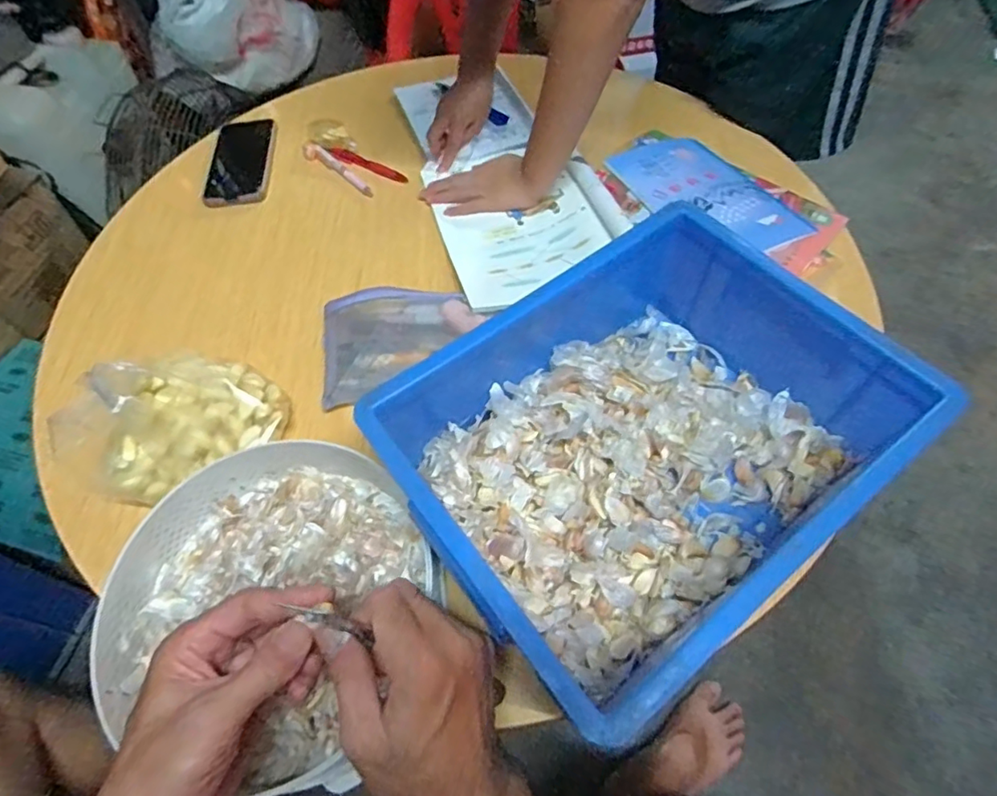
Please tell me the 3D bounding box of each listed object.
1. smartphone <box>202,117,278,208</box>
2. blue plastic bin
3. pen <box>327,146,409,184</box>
[{"bbox_3d":[-0.336,-0.310,0.738,0.078,0.009,0.156,-3,61,-7],"label":"smartphone"},{"bbox_3d":[0.110,0.032,0.438,0.350,0.123,0.264,-32,61,-20],"label":"blue plastic bin"},{"bbox_3d":[-0.166,-0.295,0.714,0.119,0.008,0.017,26,60,17],"label":"pen"}]

